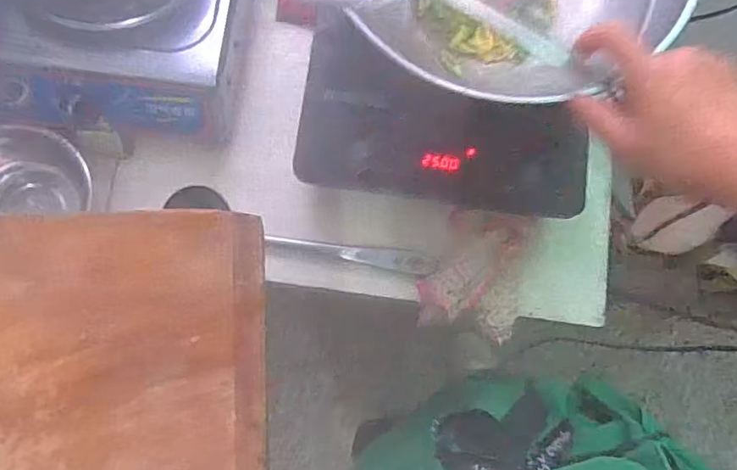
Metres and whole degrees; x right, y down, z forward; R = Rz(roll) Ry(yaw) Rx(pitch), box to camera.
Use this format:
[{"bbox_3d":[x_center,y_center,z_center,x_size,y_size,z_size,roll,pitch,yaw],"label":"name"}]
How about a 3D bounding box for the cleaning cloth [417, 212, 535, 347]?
[{"bbox_3d":[0.123,0.040,0.610,0.109,0.042,0.139,15,83,6],"label":"cleaning cloth"}]

